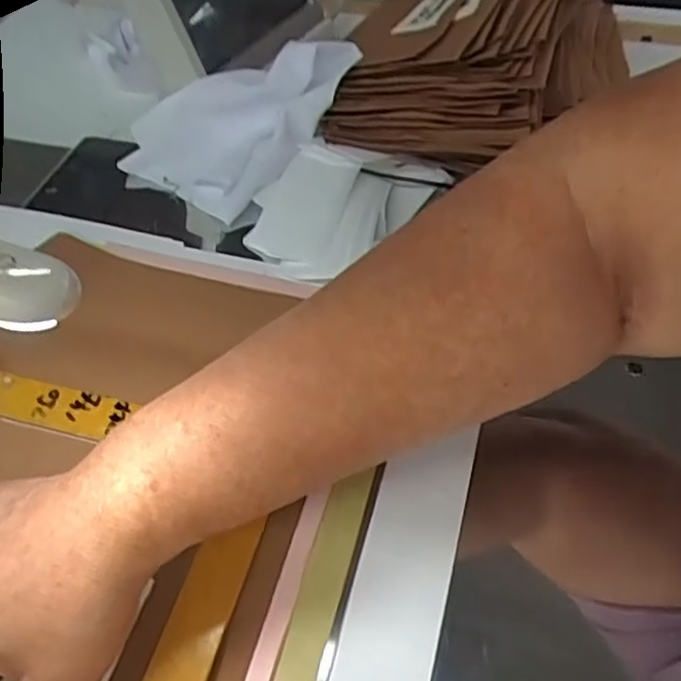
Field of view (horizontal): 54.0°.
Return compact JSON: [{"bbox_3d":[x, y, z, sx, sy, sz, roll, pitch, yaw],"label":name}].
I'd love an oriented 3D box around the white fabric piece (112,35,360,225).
[{"bbox_3d":[-0.066,-0.161,0.463,0.098,0.024,0.156,36,88,10],"label":"white fabric piece"}]

